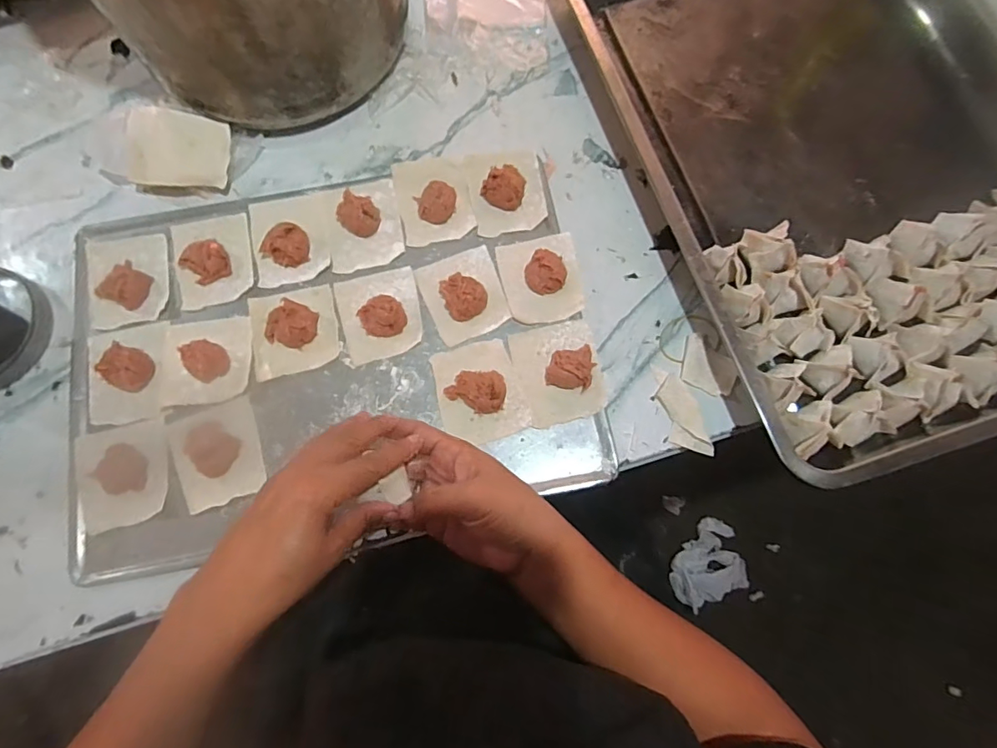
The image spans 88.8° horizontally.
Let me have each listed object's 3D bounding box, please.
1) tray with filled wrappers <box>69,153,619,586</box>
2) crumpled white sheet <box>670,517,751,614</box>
[{"bbox_3d":[-0.148,-0.024,0.451,0.448,0.027,0.323,-14,76,-2],"label":"tray with filled wrappers"},{"bbox_3d":[0.411,0.375,1.018,0.161,0.047,0.142,-20,77,-6],"label":"crumpled white sheet"}]

